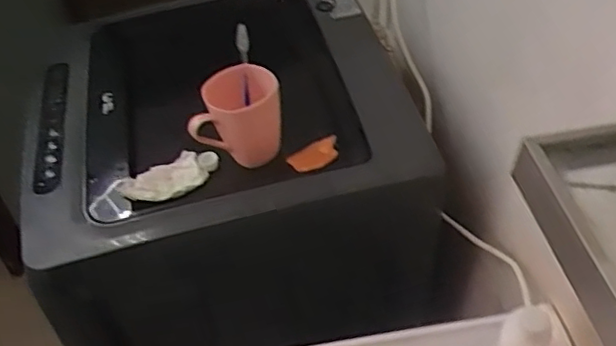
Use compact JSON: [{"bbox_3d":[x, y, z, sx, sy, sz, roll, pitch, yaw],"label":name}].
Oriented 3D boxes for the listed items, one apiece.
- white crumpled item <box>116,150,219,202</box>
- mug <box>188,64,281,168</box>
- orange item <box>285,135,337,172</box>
[{"bbox_3d":[-0.178,0.006,0.805,0.129,0.036,0.051,-31,53,-25],"label":"white crumpled item"},{"bbox_3d":[-0.090,-0.067,0.805,0.111,0.119,0.088,-3,46,-2],"label":"mug"},{"bbox_3d":[0.011,-0.024,0.814,0.072,0.017,0.037,-21,50,-18],"label":"orange item"}]

